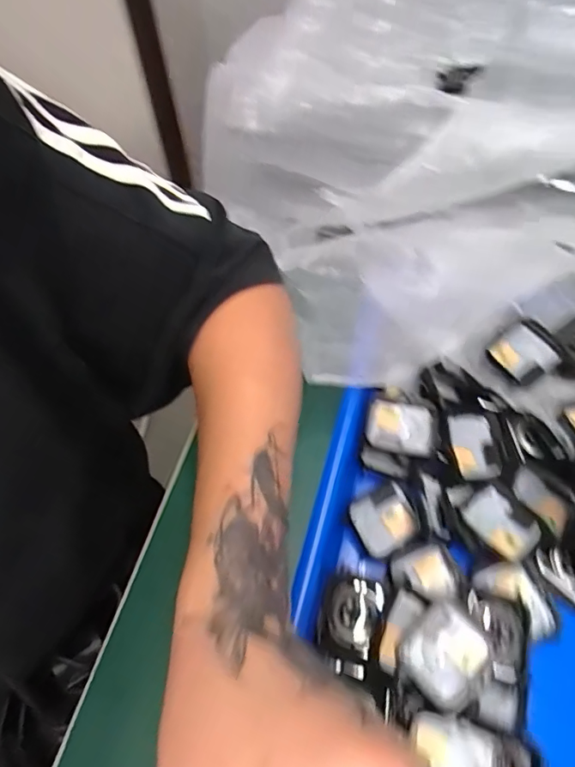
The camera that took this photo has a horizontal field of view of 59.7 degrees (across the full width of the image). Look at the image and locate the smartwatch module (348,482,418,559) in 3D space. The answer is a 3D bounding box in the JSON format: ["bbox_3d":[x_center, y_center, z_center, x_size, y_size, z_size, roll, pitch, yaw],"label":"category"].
[{"bbox_3d":[0.058,0.082,0.300,0.037,0.011,0.034,-29,61,-15],"label":"smartwatch module"}]

